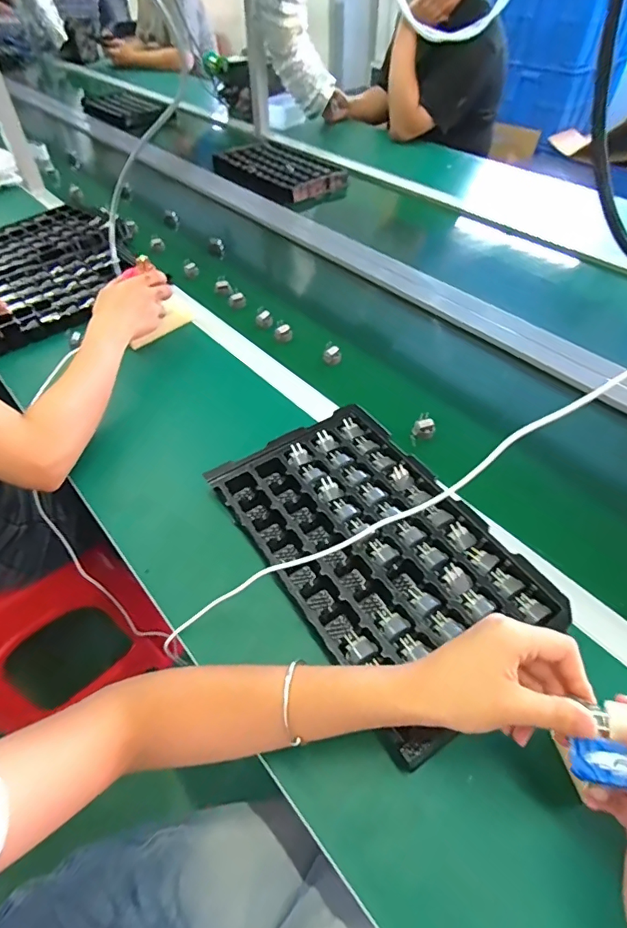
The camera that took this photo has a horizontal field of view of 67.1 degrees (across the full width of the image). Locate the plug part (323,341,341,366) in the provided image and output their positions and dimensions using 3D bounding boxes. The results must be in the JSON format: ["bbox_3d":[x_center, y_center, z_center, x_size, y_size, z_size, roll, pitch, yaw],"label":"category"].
[{"bbox_3d":[0.030,-0.174,0.748,0.028,0.024,0.029,2,50,3],"label":"plug part"}]

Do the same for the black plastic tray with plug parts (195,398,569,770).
[{"bbox_3d":[0.063,0.085,0.502,0.209,0.032,0.342,-27,54,-21],"label":"black plastic tray with plug parts"}]

